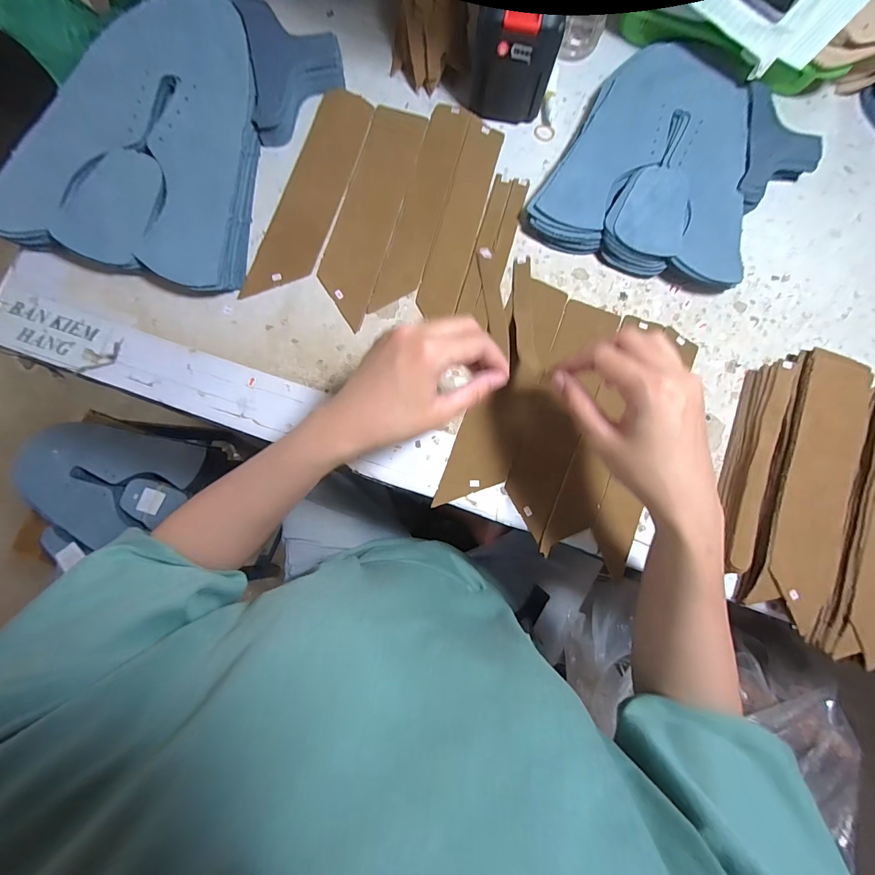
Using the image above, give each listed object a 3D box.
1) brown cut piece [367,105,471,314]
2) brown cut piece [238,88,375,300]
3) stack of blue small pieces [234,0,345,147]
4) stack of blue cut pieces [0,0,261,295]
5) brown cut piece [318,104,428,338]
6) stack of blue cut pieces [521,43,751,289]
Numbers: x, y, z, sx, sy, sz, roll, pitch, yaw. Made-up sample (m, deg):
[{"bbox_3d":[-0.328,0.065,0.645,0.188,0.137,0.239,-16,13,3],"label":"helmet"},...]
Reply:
[{"bbox_3d":[-0.016,-0.231,0.388,0.041,0.004,0.231,16,82,0],"label":"brown cut piece"},{"bbox_3d":[-0.124,-0.243,0.384,0.059,0.004,0.231,18,82,0],"label":"brown cut piece"},{"bbox_3d":[-0.142,-0.371,0.390,0.089,0.028,0.138,-9,83,-3],"label":"stack of blue small pieces"},{"bbox_3d":[-0.259,-0.289,0.370,0.208,0.033,0.285,15,82,0],"label":"stack of blue cut pieces"},{"bbox_3d":[-0.068,-0.226,0.385,0.056,0.005,0.235,16,82,0],"label":"brown cut piece"},{"bbox_3d":[0.215,-0.280,0.390,0.200,0.030,0.233,17,82,0],"label":"stack of blue cut pieces"}]

